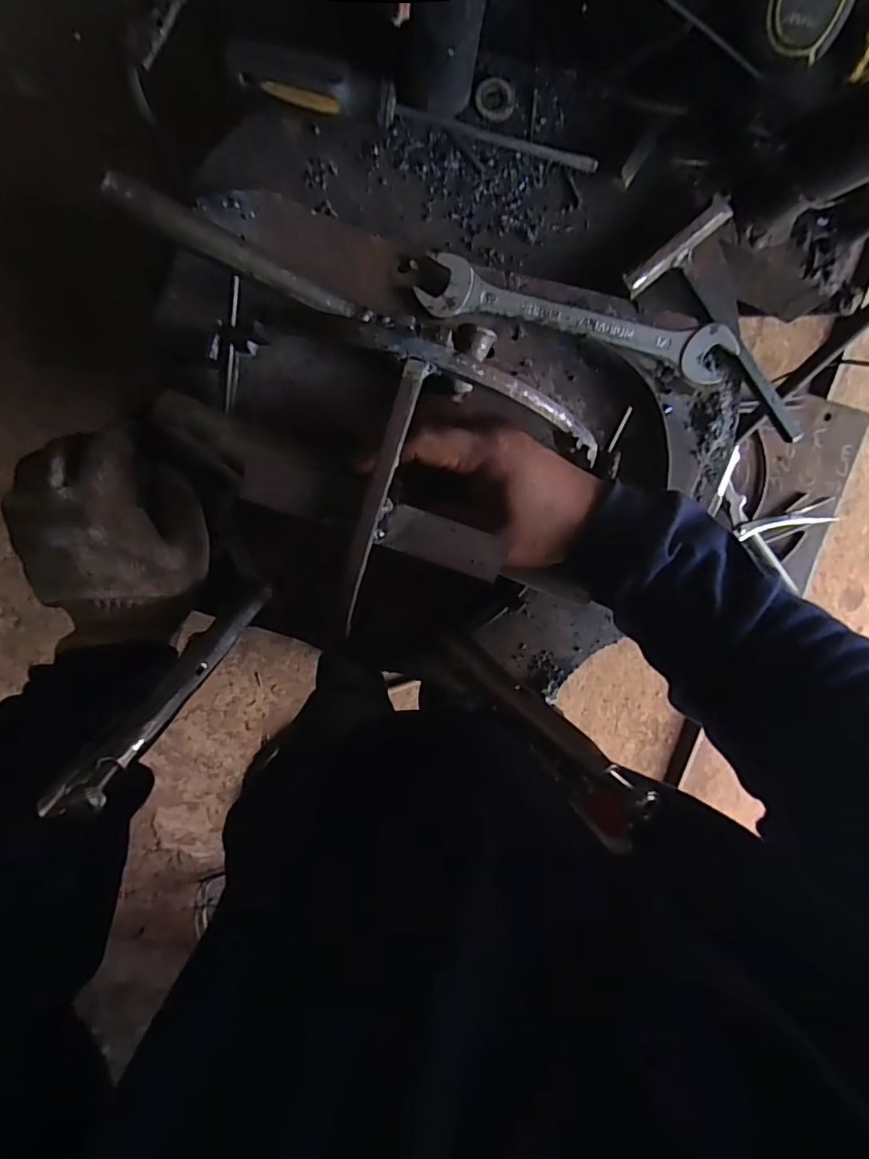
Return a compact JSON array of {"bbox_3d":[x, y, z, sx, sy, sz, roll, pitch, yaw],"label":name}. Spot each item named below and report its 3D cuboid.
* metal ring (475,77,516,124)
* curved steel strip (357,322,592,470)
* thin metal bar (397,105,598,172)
[{"bbox_3d":[0.042,-0.328,0.379,0.027,0.004,0.028,-1,99,-4],"label":"metal ring"},{"bbox_3d":[0.033,-0.094,0.282,0.142,0.020,0.015,18,95,-24],"label":"curved steel strip"},{"bbox_3d":[0.044,-0.303,0.381,0.139,0.008,0.009,13,95,-5],"label":"thin metal bar"}]

